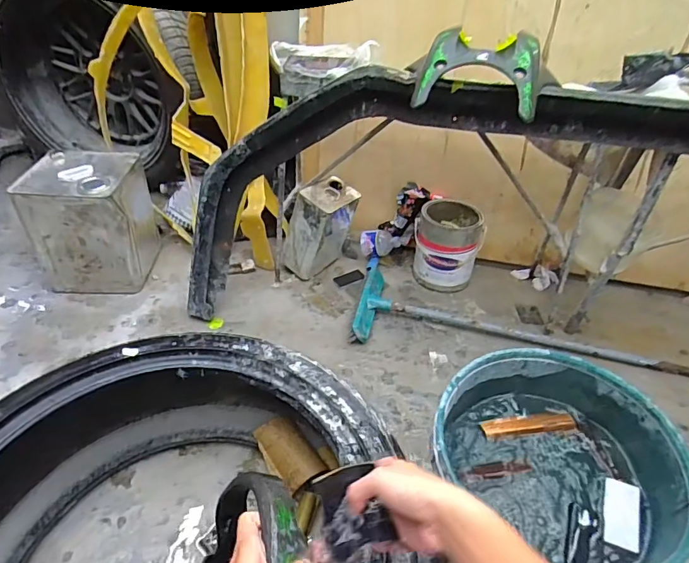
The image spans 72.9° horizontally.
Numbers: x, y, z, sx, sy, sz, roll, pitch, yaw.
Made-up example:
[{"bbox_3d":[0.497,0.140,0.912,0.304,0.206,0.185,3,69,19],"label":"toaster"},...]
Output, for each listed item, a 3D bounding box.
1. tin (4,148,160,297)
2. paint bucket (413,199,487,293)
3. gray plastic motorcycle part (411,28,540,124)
[{"bbox_3d":[-0.656,-0.161,1.245,0.244,0.291,0.260,1,40,-2],"label":"tin"},{"bbox_3d":[0.285,-0.103,1.293,0.177,0.201,0.179,2,40,-1],"label":"paint bucket"},{"bbox_3d":[0.236,-0.368,0.820,0.205,0.057,0.193,11,74,13],"label":"gray plastic motorcycle part"}]

